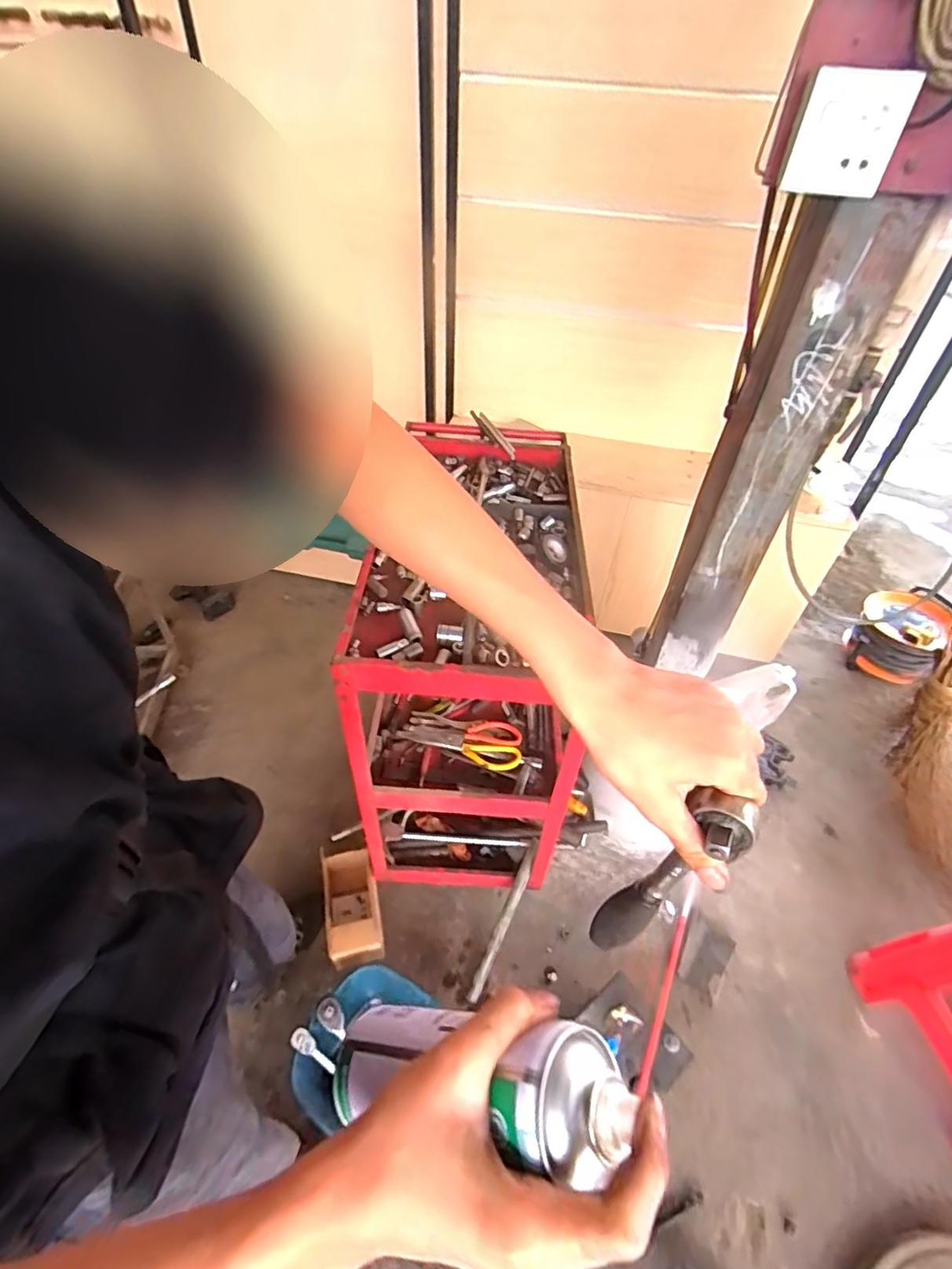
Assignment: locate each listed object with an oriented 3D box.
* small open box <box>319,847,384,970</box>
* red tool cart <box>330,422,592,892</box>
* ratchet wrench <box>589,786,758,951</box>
[{"bbox_3d":[-0.267,0.596,1.225,0.113,0.104,0.226,-9,46,-12],"label":"small open box"},{"bbox_3d":[-0.008,0.058,1.217,0.368,0.697,0.716,4,45,1],"label":"red tool cart"},{"bbox_3d":[0.122,0.174,0.391,0.029,0.217,0.036,-26,57,-34],"label":"ratchet wrench"}]

